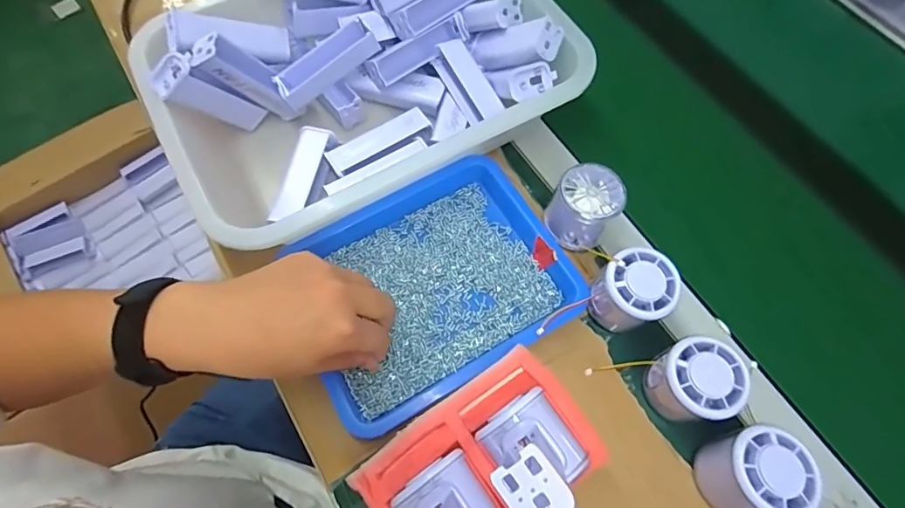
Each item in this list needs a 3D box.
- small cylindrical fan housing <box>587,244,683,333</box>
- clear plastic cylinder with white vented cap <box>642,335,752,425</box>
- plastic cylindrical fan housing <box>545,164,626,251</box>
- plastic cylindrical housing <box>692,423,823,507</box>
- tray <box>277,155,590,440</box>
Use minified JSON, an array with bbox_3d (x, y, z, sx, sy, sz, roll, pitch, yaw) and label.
[{"bbox_3d":[0.144,0.032,0.402,0.065,0.052,0.057,-39,72,-16],"label":"small cylindrical fan housing"},{"bbox_3d":[0.182,0.096,0.376,0.057,0.054,0.055,0,66,0],"label":"clear plastic cylinder with white vented cap"},{"bbox_3d":[0.114,-0.041,0.435,0.056,0.048,0.061,38,71,15],"label":"plastic cylindrical fan housing"},{"bbox_3d":[0.211,0.153,0.349,0.058,0.061,0.056,0,66,0],"label":"plastic cylindrical housing"},{"bbox_3d":[-0.016,0.023,0.420,0.222,0.032,0.176,-29,70,-12],"label":"tray"}]

